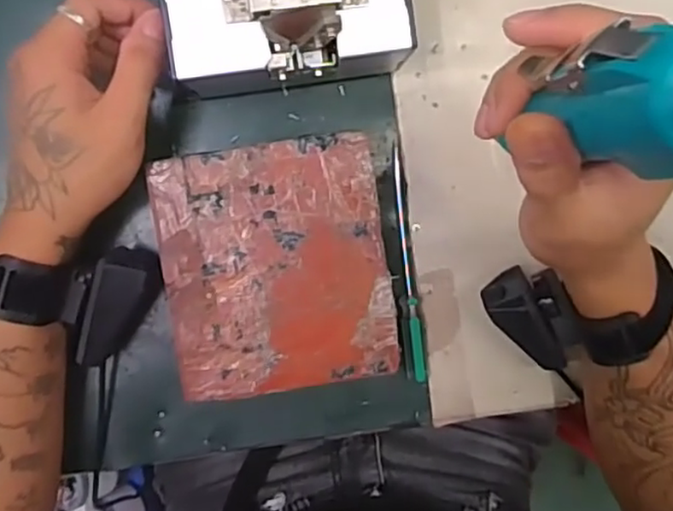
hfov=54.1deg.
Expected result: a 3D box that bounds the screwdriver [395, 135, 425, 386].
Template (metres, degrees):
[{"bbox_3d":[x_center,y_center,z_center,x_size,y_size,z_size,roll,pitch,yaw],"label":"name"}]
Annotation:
[{"bbox_3d":[0.047,0.005,0.421,0.008,0.015,0.150,-6,97,-1],"label":"screwdriver"}]

